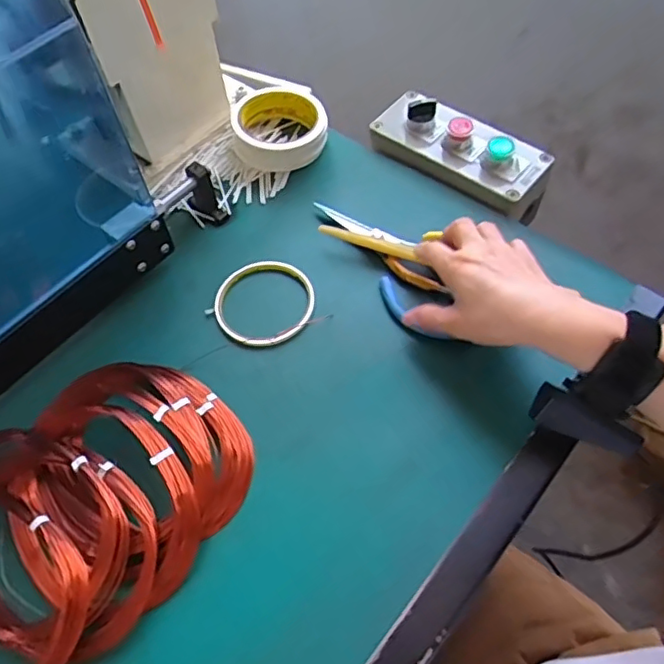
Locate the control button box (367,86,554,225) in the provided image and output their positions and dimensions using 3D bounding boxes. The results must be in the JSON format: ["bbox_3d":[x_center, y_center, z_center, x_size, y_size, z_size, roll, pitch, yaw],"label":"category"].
[{"bbox_3d":[0.127,-0.182,0.600,0.183,0.056,0.079,34,67,21],"label":"control button box"}]

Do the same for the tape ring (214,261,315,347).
[{"bbox_3d":[-0.057,-0.026,0.513,0.085,0.005,0.083,-1,59,2],"label":"tape ring"}]

